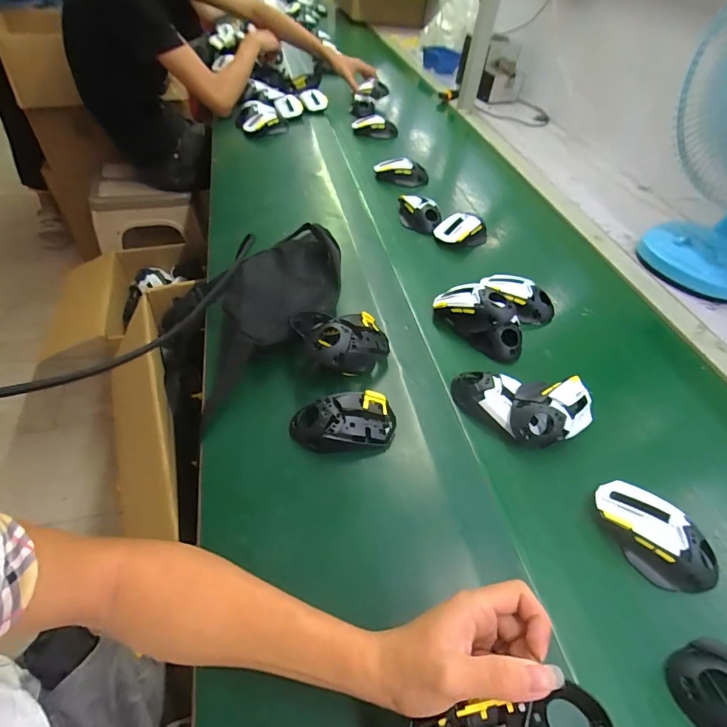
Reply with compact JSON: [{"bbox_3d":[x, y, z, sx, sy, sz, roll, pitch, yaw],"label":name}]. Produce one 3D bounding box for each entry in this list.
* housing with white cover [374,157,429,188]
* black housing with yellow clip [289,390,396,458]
[{"bbox_3d":[0.084,-0.421,0.920,0.117,0.042,0.038,19,49,12],"label":"housing with white cover"},{"bbox_3d":[-0.022,0.071,0.487,0.121,0.040,0.067,-8,50,-10],"label":"black housing with yellow clip"}]

